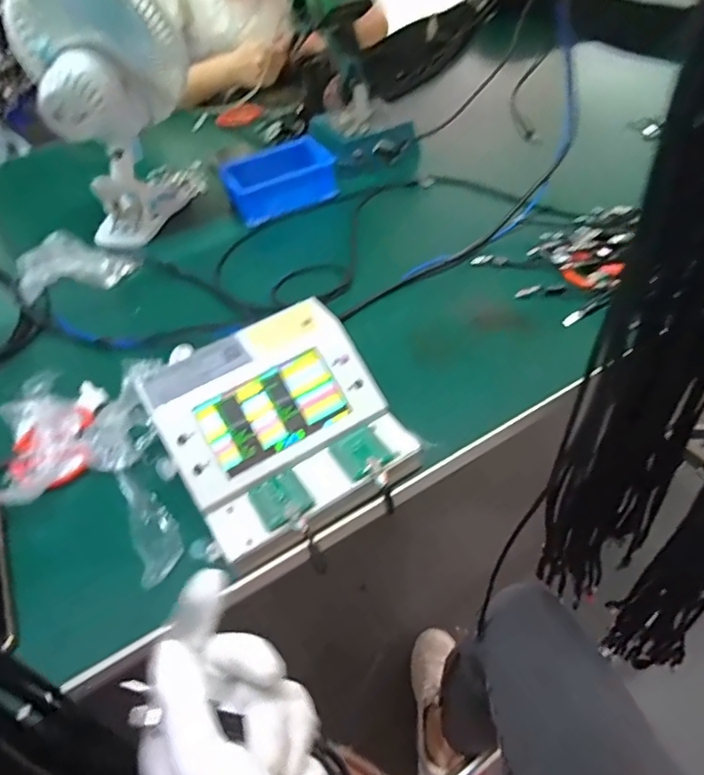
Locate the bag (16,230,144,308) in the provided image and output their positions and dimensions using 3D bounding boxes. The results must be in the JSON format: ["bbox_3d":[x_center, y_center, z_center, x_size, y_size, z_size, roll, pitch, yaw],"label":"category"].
[{"bbox_3d":[-0.351,-0.161,0.705,0.140,0.049,0.086,-26,49,-16],"label":"bag"}]

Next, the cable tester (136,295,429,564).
[{"bbox_3d":[-0.057,0.029,0.452,0.169,0.077,0.167,-29,50,-18],"label":"cable tester"}]

